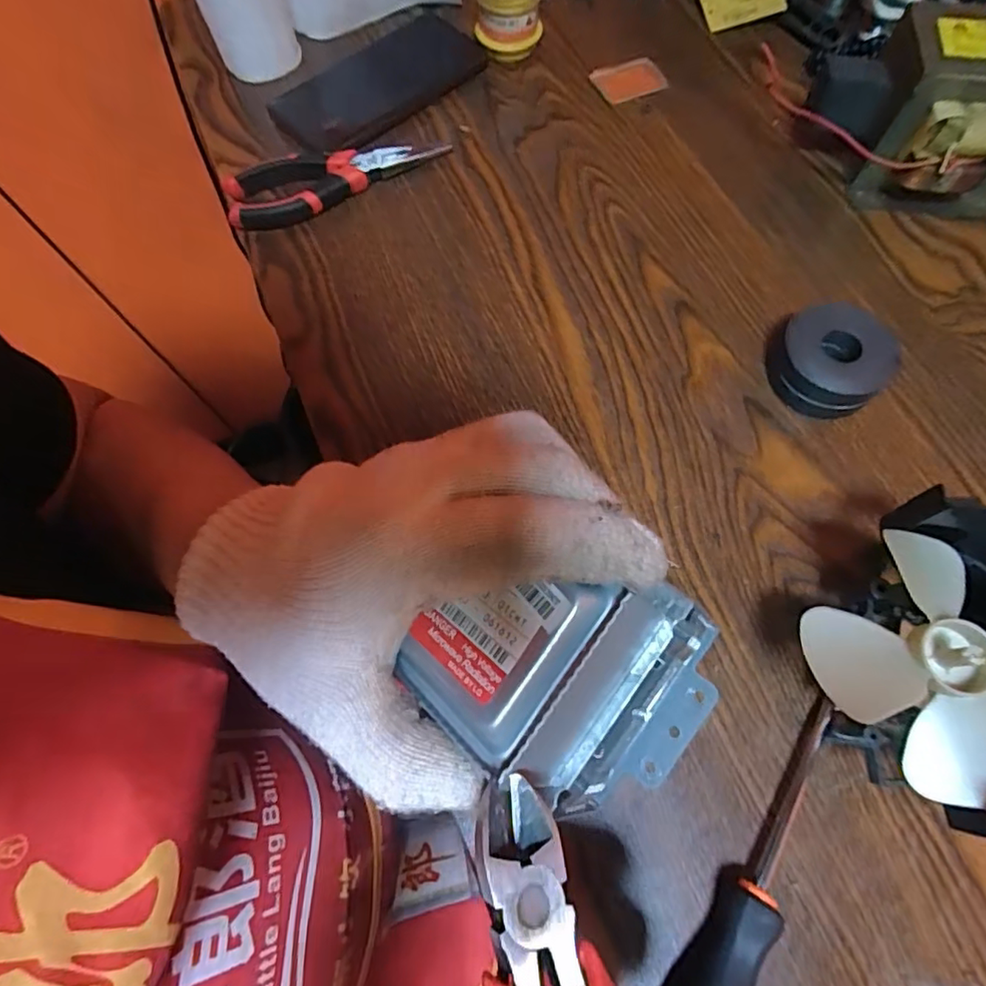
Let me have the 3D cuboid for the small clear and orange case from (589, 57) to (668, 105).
[{"bbox_3d":[0.105,-0.319,0.440,0.050,0.010,0.037,-17,70,-4],"label":"small clear and orange case"}]

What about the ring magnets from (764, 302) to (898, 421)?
[{"bbox_3d":[0.190,-0.076,0.323,0.057,0.030,0.059,10,70,6],"label":"ring magnets"}]

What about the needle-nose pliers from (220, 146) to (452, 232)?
[{"bbox_3d":[-0.110,-0.216,0.397,0.151,0.024,0.048,-11,69,-1],"label":"needle-nose pliers"}]

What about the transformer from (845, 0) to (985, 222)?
[{"bbox_3d":[0.282,-0.233,0.353,0.096,0.081,0.076,9,70,6],"label":"transformer"}]

